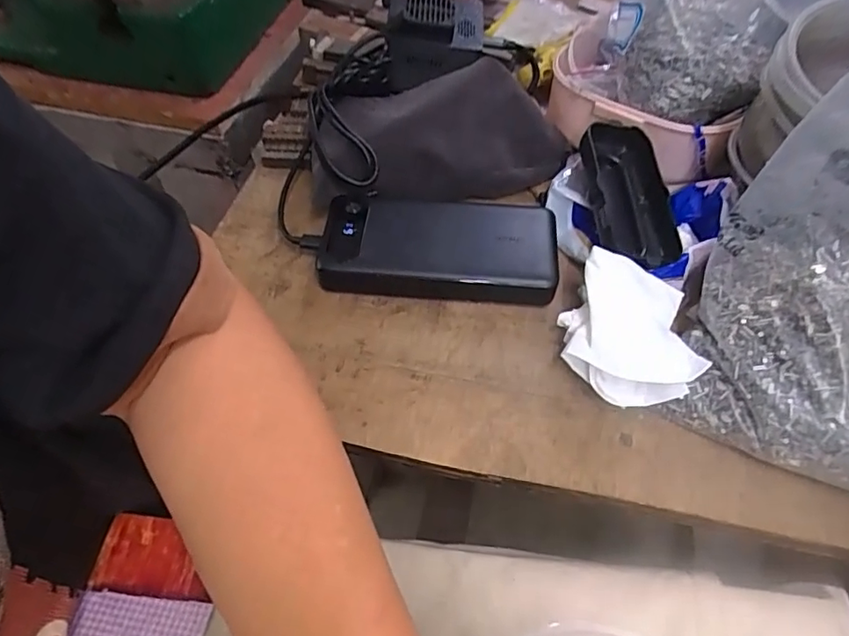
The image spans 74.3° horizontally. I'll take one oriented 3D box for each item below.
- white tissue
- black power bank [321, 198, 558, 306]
[{"bbox_3d":[0.118,0.010,0.327,0.069,0.043,0.077,13,59,8],"label":"white tissue"},{"bbox_3d":[0.010,-0.048,0.379,0.155,0.024,0.070,5,58,3],"label":"black power bank"}]

